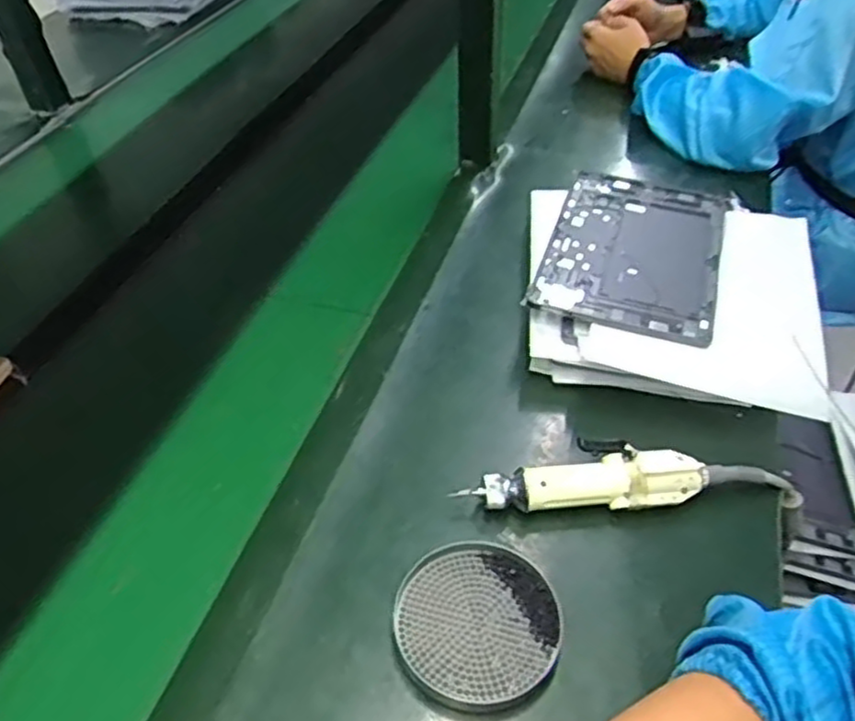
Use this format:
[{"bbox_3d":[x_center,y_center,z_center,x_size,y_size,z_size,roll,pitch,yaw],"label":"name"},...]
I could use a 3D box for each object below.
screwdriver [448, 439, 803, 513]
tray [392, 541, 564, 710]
[{"bbox_3d":[0.169,0.092,0.586,0.271,0.034,0.052,-1,45,-2],"label":"screwdriver"},{"bbox_3d":[0.036,0.182,0.511,0.112,0.013,0.111,0,45,0],"label":"tray"}]

